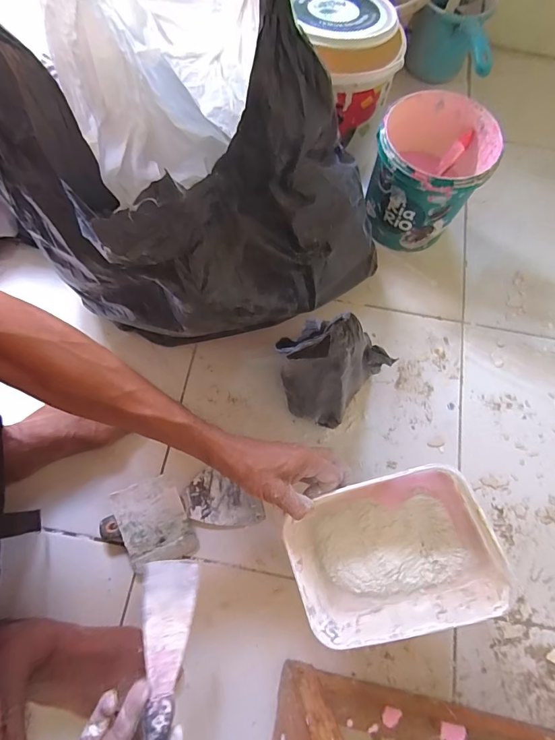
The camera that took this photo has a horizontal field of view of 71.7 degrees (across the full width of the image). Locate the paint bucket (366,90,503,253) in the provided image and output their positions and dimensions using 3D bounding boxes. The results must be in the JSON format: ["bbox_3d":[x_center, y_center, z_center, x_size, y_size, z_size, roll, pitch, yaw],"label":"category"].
[{"bbox_3d":[0.219,-0.295,0.594,0.159,0.157,0.169,1,72,-2],"label":"paint bucket"}]

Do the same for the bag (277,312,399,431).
[{"bbox_3d":[0.061,0.013,0.455,0.127,0.216,0.074,8,72,0],"label":"bag"}]

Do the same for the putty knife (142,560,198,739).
[{"bbox_3d":[-0.101,0.269,0.344,0.047,0.017,0.173,-2,64,-3],"label":"putty knife"}]

